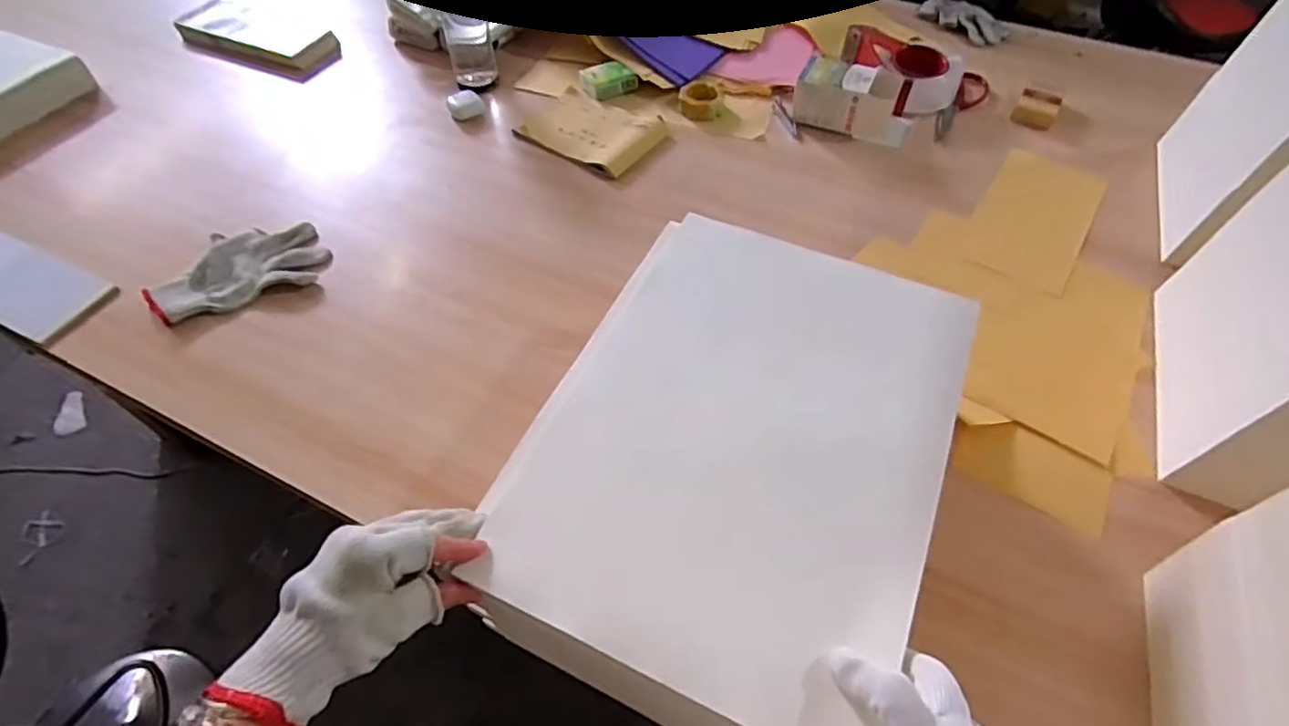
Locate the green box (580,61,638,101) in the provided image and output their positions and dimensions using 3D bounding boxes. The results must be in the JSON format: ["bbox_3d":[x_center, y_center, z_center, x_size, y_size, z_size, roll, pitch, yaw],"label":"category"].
[{"bbox_3d":[-0.055,-0.441,0.979,0.078,0.024,0.065,-20,55,-15],"label":"green box"}]

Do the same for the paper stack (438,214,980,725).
[{"bbox_3d":[0.067,0.050,0.453,0.277,0.032,0.372,21,55,16],"label":"paper stack"}]

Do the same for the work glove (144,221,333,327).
[{"bbox_3d":[-0.482,-0.115,0.748,0.188,0.024,0.114,-22,55,-16],"label":"work glove"}]

